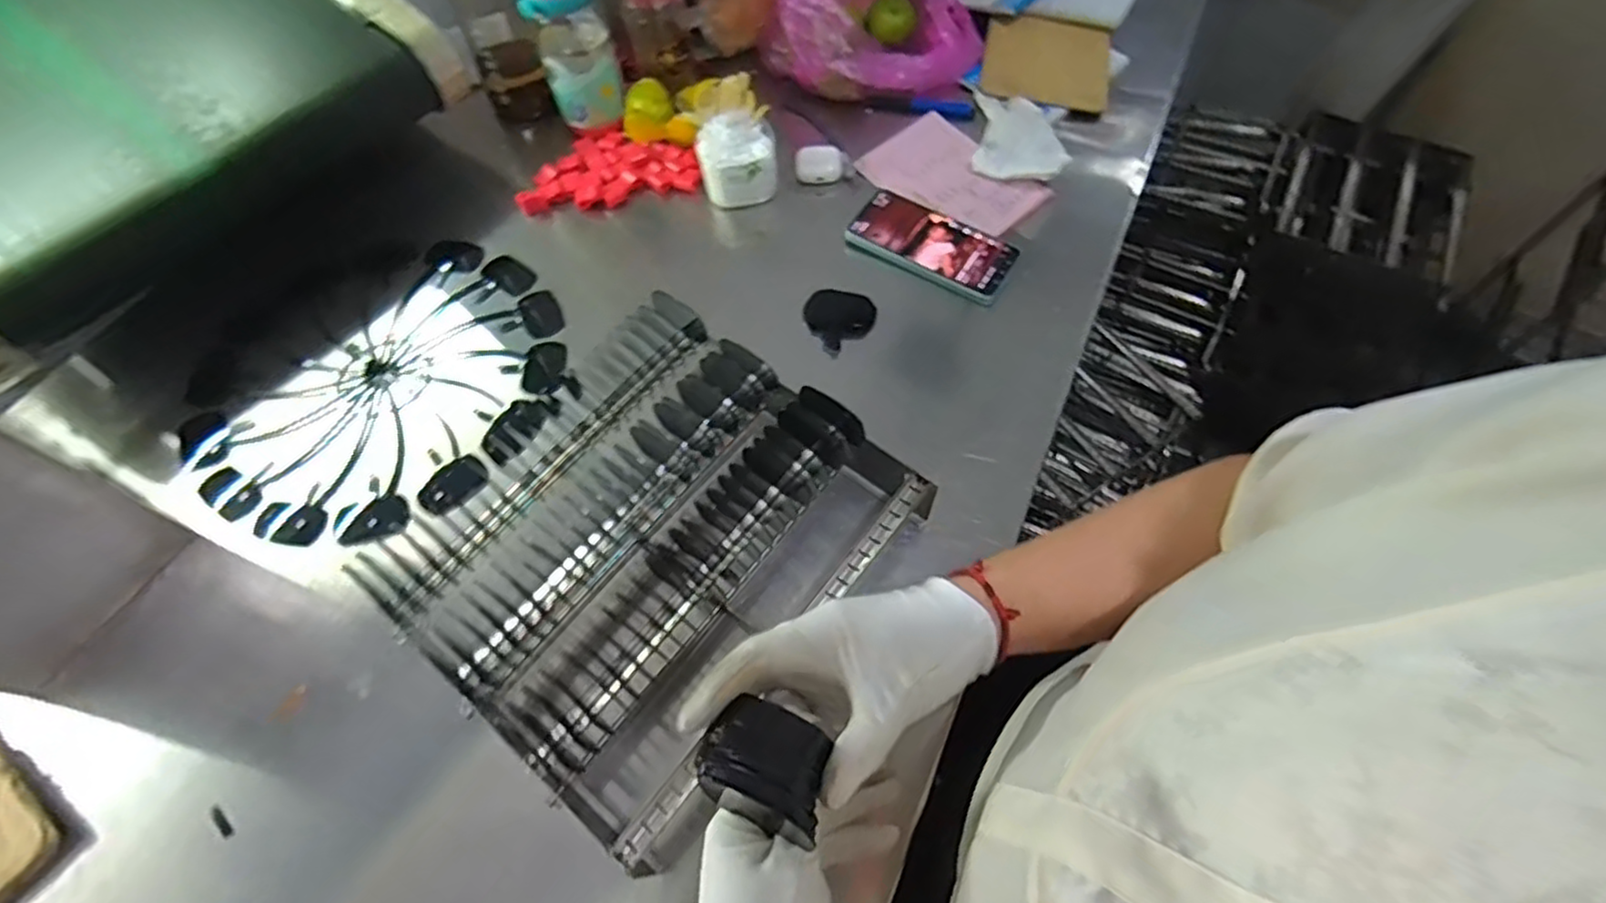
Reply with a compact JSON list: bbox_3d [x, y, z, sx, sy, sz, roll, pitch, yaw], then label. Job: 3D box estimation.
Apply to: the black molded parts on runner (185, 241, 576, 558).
[{"bbox_3d":[-0.385,-0.069,0.648,0.319,0.023,0.301,-38,67,-18],"label":"black molded parts on runner"}]

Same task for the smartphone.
[{"bbox_3d":[0.128,-0.207,0.690,0.156,0.016,0.082,29,65,16],"label":"smartphone"}]

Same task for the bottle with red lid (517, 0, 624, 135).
[{"bbox_3d":[-0.242,-0.440,0.725,0.077,0.197,0.073,-16,62,-8],"label":"bottle with red lid"}]

